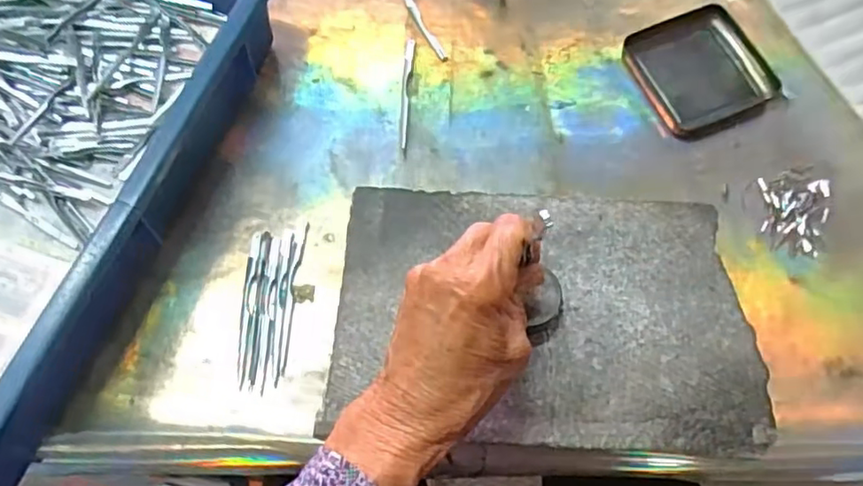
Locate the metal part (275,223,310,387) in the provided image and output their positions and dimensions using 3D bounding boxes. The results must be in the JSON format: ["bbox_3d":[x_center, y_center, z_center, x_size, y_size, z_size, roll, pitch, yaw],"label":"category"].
[{"bbox_3d":[-0.095,0.039,0.413,0.007,0.004,0.113,5,66,1],"label":"metal part"}]

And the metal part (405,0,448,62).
[{"bbox_3d":[-0.007,-0.182,0.506,0.010,0.004,0.083,-22,68,-9],"label":"metal part"}]

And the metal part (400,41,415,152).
[{"bbox_3d":[-0.020,-0.120,0.480,0.007,0.004,0.103,3,67,2],"label":"metal part"}]

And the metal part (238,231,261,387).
[{"bbox_3d":[-0.122,0.043,0.408,0.009,0.004,0.106,0,66,-1],"label":"metal part"}]

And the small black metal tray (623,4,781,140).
[{"bbox_3d":[0.218,-0.138,0.492,0.094,0.018,0.100,-22,69,-10],"label":"small black metal tray"}]

